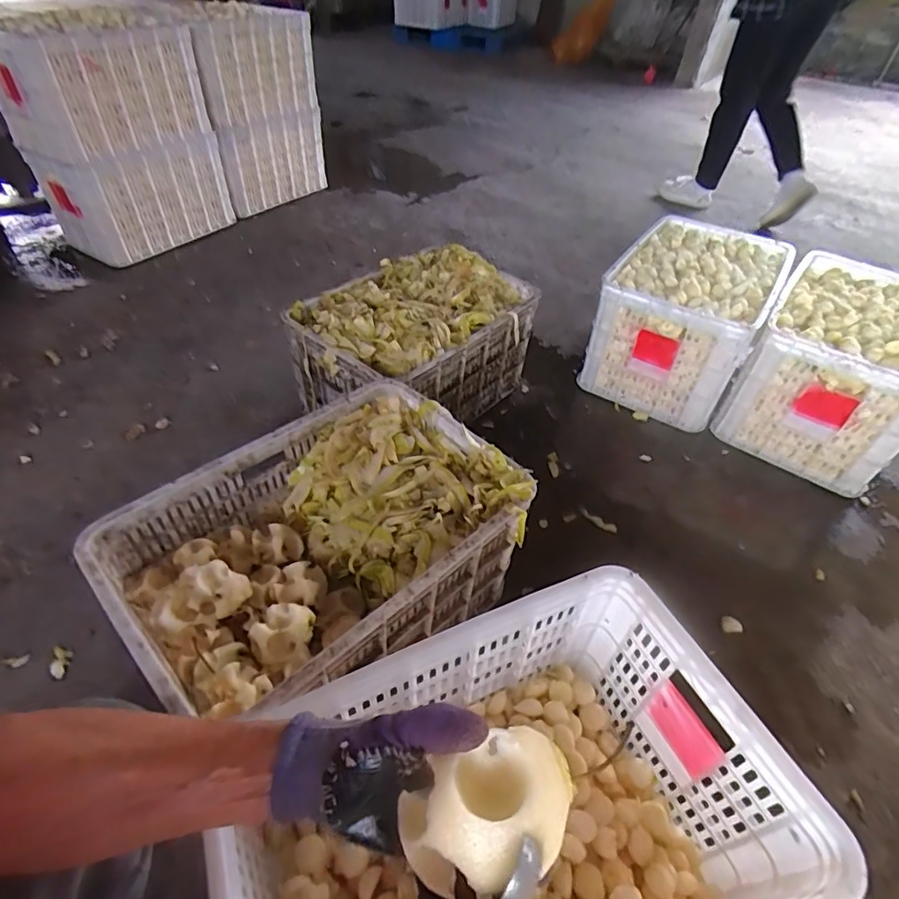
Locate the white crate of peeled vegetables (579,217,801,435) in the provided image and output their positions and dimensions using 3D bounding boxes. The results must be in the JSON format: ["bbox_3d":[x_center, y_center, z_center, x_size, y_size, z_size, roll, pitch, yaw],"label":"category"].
[{"bbox_3d":[0.621,-0.354,1.386,0.350,0.305,0.512,27,50,21],"label":"white crate of peeled vegetables"}]

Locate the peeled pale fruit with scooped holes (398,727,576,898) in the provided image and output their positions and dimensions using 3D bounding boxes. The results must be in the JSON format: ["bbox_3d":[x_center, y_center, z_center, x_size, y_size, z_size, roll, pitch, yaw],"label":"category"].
[{"bbox_3d":[0.023,0.196,0.276,0.088,0.061,0.058,-20,50,-22],"label":"peeled pale fruit with scooped holes"}]

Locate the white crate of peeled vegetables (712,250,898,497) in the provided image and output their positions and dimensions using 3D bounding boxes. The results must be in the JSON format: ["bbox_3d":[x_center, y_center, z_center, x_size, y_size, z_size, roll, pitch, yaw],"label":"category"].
[{"bbox_3d":[0.937,-0.203,1.266,0.339,0.310,0.517,29,51,23],"label":"white crate of peeled vegetables"}]

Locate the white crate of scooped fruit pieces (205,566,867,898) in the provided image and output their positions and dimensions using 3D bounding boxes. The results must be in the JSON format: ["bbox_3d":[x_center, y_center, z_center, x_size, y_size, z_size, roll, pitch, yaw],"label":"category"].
[{"bbox_3d":[0.058,0.401,0.561,0.513,0.256,0.338,-16,49,-19],"label":"white crate of scooped fruit pieces"}]

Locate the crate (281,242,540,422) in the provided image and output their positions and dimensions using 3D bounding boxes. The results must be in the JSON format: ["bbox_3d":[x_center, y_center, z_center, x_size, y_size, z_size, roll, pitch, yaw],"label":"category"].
[{"bbox_3d":[-0.073,-0.246,1.218,0.344,0.254,0.500,32,52,25],"label":"crate"}]

